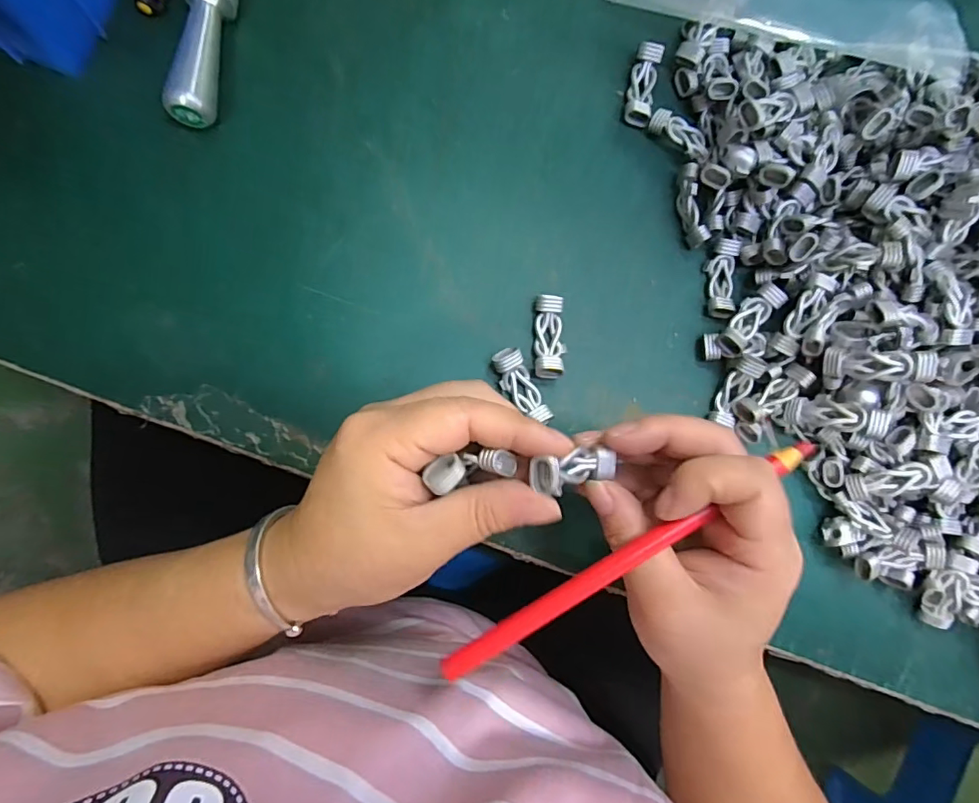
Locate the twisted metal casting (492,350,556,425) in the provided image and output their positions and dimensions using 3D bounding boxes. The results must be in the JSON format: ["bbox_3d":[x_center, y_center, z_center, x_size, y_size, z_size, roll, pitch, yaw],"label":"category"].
[{"bbox_3d":[0.017,-0.008,0.273,0.017,0.011,0.043,-27,91,-9],"label":"twisted metal casting"}]

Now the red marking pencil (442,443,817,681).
[{"bbox_3d":[0.056,0.061,0.201,0.167,0.009,0.008,-30,91,-2],"label":"red marking pencil"}]

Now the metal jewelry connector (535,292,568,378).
[{"bbox_3d":[0.033,-0.035,0.277,0.016,0.012,0.045,3,86,-8],"label":"metal jewelry connector"}]

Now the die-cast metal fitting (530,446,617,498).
[{"bbox_3d":[0.034,0.028,0.204,0.041,0.012,0.015,1,85,-47],"label":"die-cast metal fitting"}]

